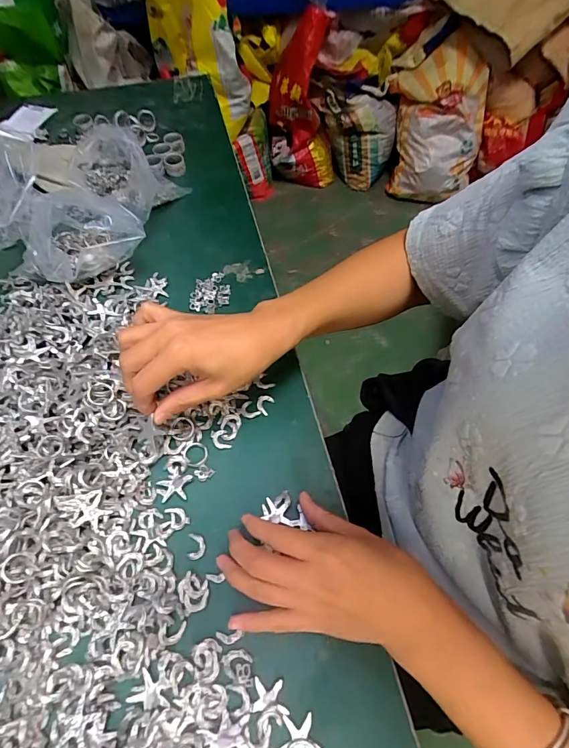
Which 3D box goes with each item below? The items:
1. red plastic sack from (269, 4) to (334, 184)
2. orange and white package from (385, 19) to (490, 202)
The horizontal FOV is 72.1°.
[{"bbox_3d":[0.080,-1.011,1.523,0.275,0.561,0.192,2,59,0],"label":"red plastic sack"},{"bbox_3d":[0.590,-0.975,1.516,0.325,0.527,0.127,1,31,10],"label":"orange and white package"}]

